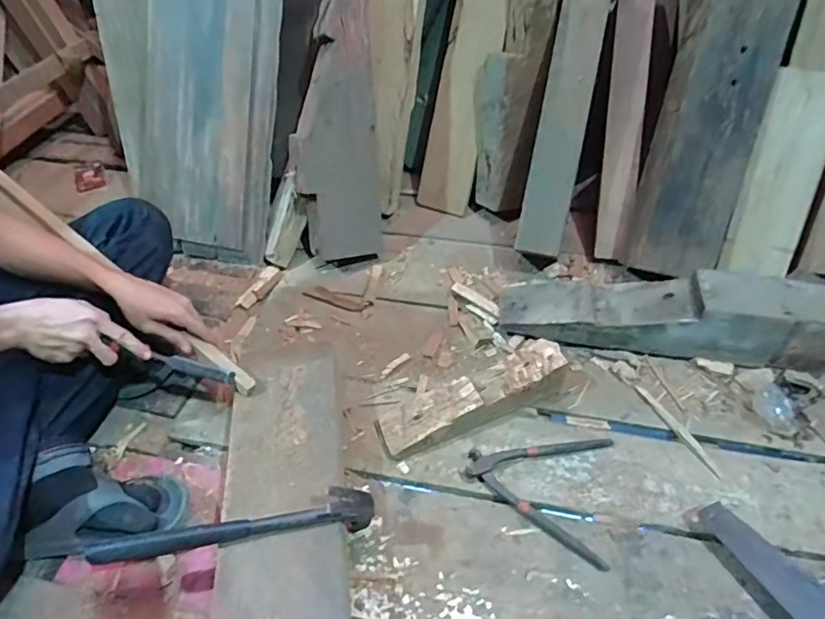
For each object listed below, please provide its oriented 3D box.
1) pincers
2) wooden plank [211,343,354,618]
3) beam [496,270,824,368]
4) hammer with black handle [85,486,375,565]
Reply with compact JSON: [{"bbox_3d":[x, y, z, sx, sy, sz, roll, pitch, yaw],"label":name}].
[{"bbox_3d":[0.170,0.228,0.745,0.196,0.038,0.184,11,49,12],"label":"pincers"},{"bbox_3d":[-0.154,0.266,0.655,0.146,0.027,0.552,-7,48,-4],"label":"wooden plank"},{"bbox_3d":[0.414,0.007,0.887,0.523,0.124,0.102,7,48,9],"label":"beam"},{"bbox_3d":[-0.203,0.257,0.628,0.314,0.092,0.029,-9,48,-6],"label":"hammer with black handle"}]

